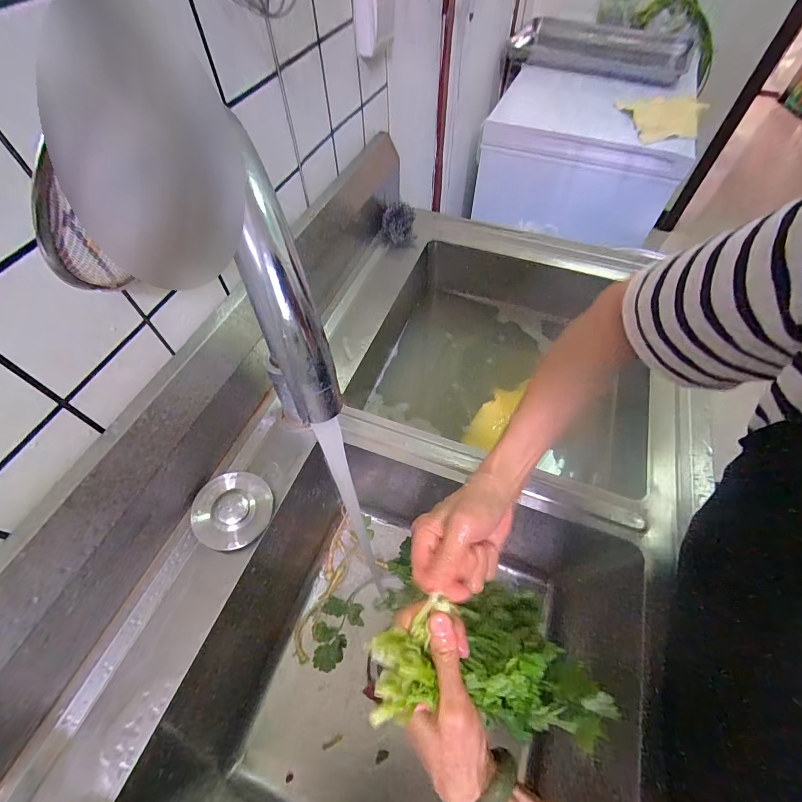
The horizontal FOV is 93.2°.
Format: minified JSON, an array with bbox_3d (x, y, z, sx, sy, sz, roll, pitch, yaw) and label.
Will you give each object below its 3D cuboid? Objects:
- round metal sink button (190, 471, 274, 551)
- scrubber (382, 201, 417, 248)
[{"bbox_3d":[-0.186,0.120,0.420,0.080,0.022,0.080,18,60,-14],"label":"round metal sink button"},{"bbox_3d":[-0.004,-0.322,0.693,0.061,0.054,0.062,0,57,0],"label":"scrubber"}]

